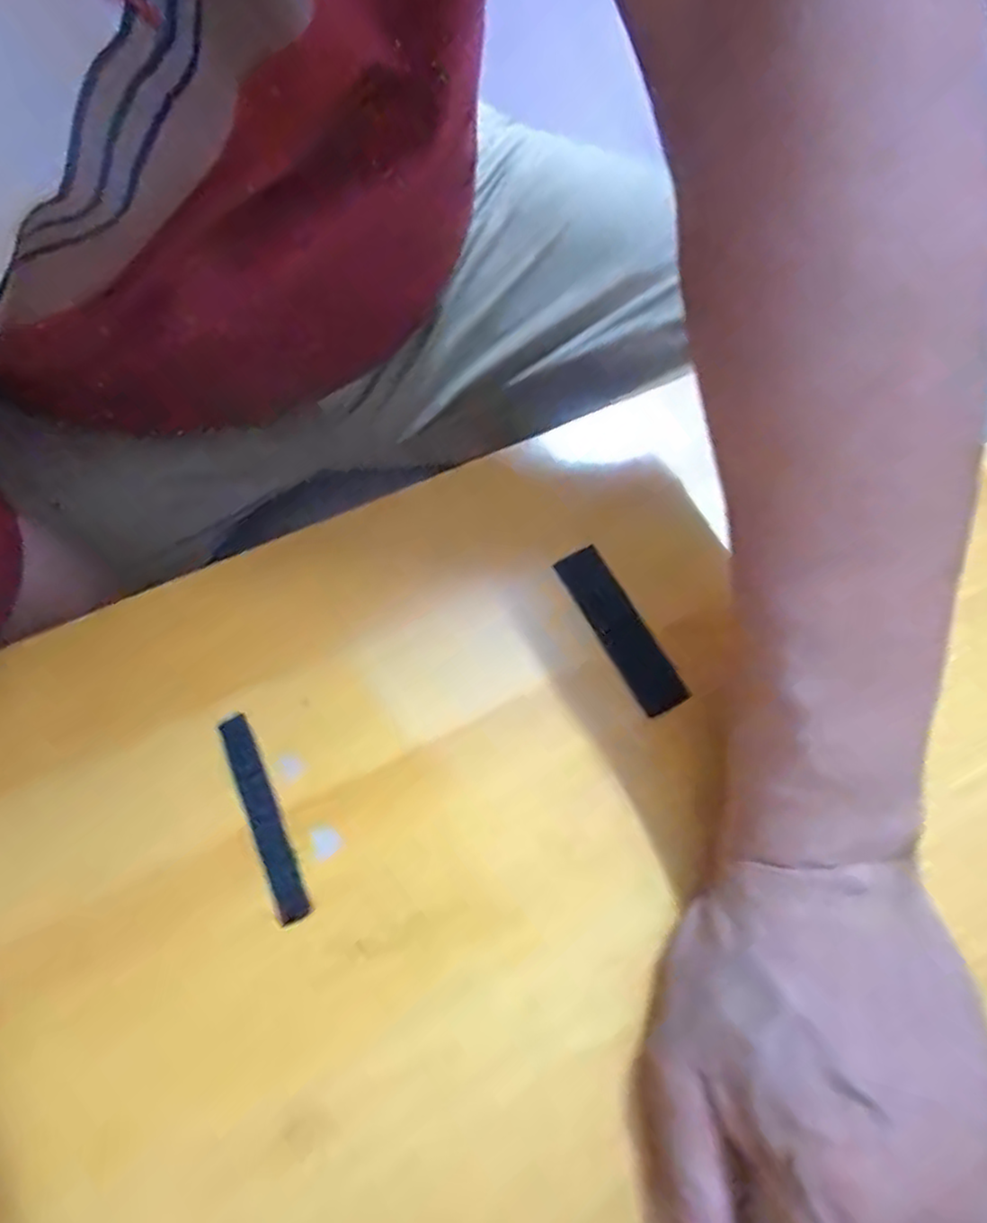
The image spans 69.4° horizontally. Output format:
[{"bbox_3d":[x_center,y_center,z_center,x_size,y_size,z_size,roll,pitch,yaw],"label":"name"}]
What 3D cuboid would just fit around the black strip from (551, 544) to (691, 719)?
[{"bbox_3d":[0.048,0.006,0.273,0.019,0.004,0.070,-26,71,-13],"label":"black strip"}]

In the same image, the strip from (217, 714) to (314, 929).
[{"bbox_3d":[-0.079,0.069,0.242,0.011,0.004,0.071,-23,71,-11],"label":"strip"}]

